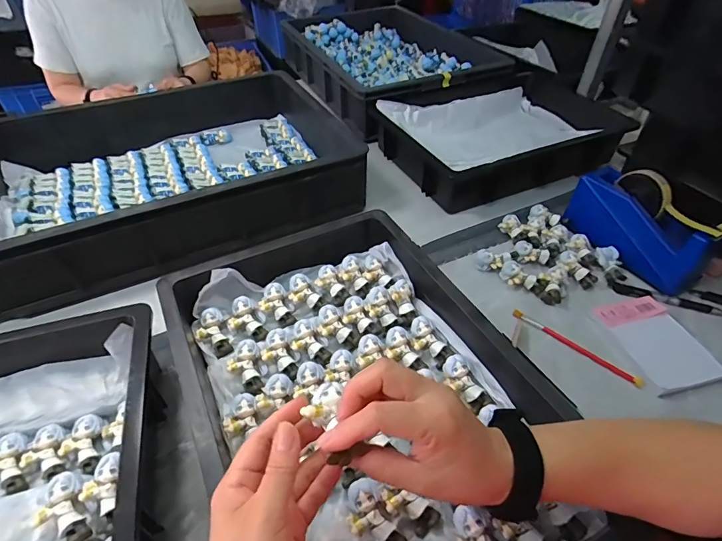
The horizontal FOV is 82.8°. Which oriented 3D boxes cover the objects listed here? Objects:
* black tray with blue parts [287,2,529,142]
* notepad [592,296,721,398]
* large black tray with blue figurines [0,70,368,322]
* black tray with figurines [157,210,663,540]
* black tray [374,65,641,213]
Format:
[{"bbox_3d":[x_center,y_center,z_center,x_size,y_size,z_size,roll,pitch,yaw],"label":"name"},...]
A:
[{"bbox_3d":[0.071,-0.539,1.080,0.375,0.128,0.574,-19,48,-19],"label":"black tray with blue parts"},{"bbox_3d":[0.373,0.088,0.515,0.087,0.012,0.129,-15,47,-3],"label":"notepad"},{"bbox_3d":[-0.341,-0.178,0.730,0.582,0.124,0.405,-22,49,-21],"label":"large black tray with blue figurines"},{"bbox_3d":[-0.007,0.116,0.436,0.309,0.072,0.476,-21,48,-20],"label":"black tray with figurines"},{"bbox_3d":[0.250,-0.277,0.833,0.369,0.121,0.335,-15,46,-15],"label":"black tray"}]

